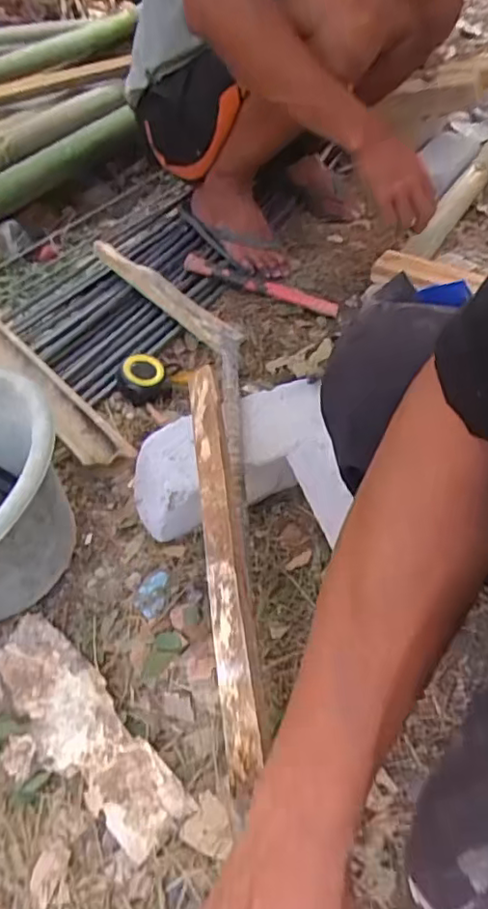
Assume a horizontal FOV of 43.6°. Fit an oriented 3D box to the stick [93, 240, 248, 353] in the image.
[{"bbox_3d":[-0.130,-0.263,1.005,0.305,0.026,0.050,38,57,15],"label":"stick"}]

